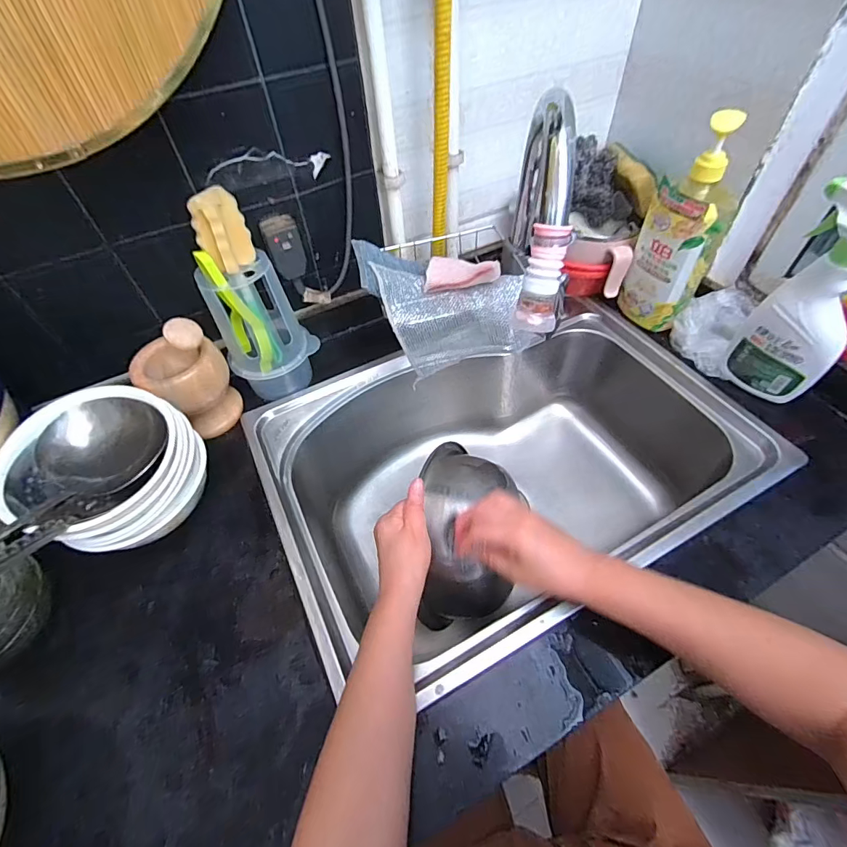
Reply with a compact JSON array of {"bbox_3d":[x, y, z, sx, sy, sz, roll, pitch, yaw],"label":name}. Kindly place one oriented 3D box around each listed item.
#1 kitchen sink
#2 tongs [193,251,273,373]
[{"bbox_3d":[0.104,0.072,0.626,0.574,0.202,0.422,-24,55,-14],"label":"kitchen sink"},{"bbox_3d":[-0.222,-0.133,0.522,0.038,0.148,0.050,-24,55,-14],"label":"tongs"}]

